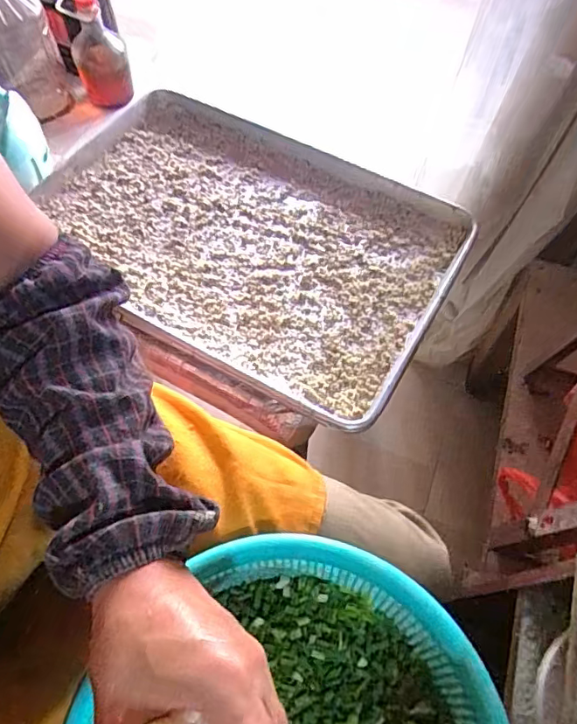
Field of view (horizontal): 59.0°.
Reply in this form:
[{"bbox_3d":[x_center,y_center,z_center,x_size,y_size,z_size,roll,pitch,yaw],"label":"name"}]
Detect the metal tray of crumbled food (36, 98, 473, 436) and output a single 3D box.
[{"bbox_3d":[-0.084,-0.202,0.767,0.638,0.034,0.406,30,61,17],"label":"metal tray of crumbled food"}]

